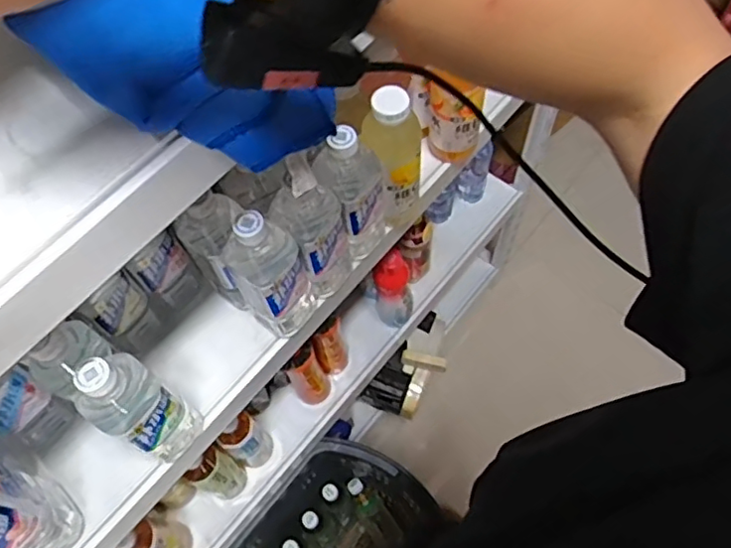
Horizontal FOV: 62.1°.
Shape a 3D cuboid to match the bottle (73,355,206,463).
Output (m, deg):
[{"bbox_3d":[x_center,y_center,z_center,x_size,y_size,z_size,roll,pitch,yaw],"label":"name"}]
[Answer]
[{"bbox_3d":[-0.218,0.128,0.582,0.065,0.194,0.066,28,68,16],"label":"bottle"}]

